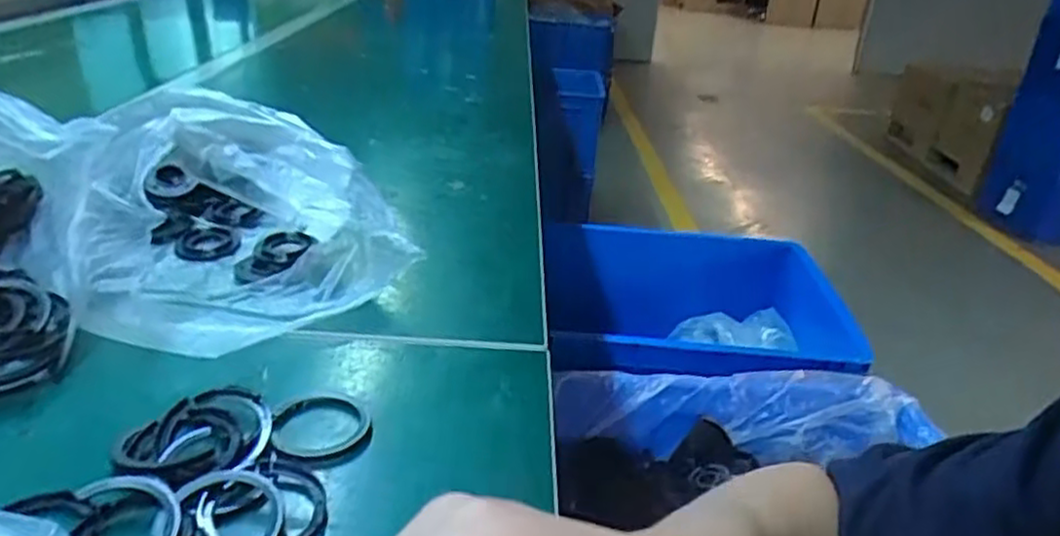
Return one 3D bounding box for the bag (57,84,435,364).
[{"bbox_3d":[-0.219,-0.048,0.482,0.180,0.093,0.234,-19,35,-40],"label":"bag"}]

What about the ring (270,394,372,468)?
[{"bbox_3d":[-0.103,0.077,0.357,0.047,0.007,0.051,4,26,-2],"label":"ring"}]

